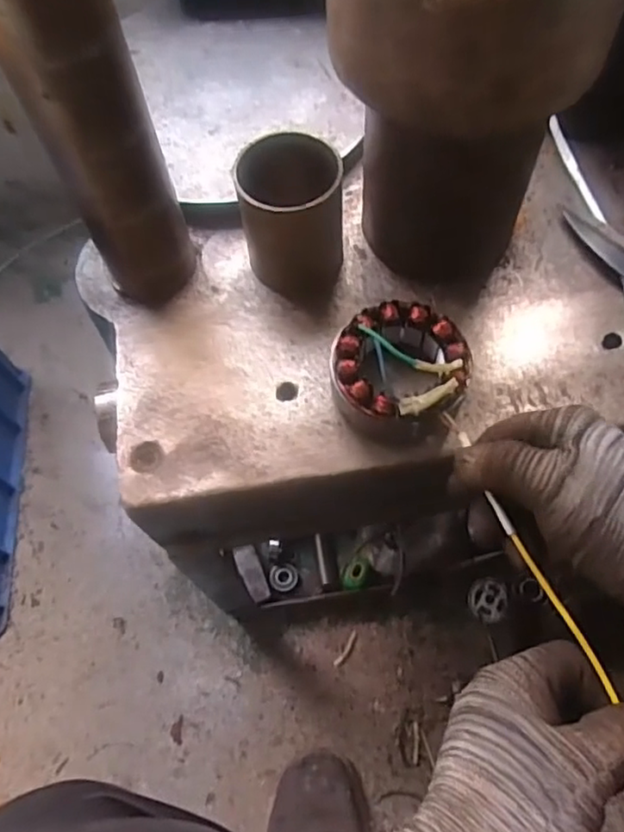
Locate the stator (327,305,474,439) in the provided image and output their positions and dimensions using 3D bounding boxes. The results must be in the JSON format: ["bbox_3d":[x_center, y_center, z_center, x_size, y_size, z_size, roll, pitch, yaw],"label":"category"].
[{"bbox_3d":[0.056,-0.031,0.404,0.084,0.055,0.088,-1,64,2],"label":"stator"}]

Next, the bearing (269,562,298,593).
[{"bbox_3d":[-0.036,0.206,0.808,0.036,0.011,0.036,-1,64,2],"label":"bearing"}]

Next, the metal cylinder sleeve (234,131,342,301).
[{"bbox_3d":[-0.013,-0.135,0.438,0.068,0.090,0.065,-1,64,2],"label":"metal cylinder sleeve"}]

